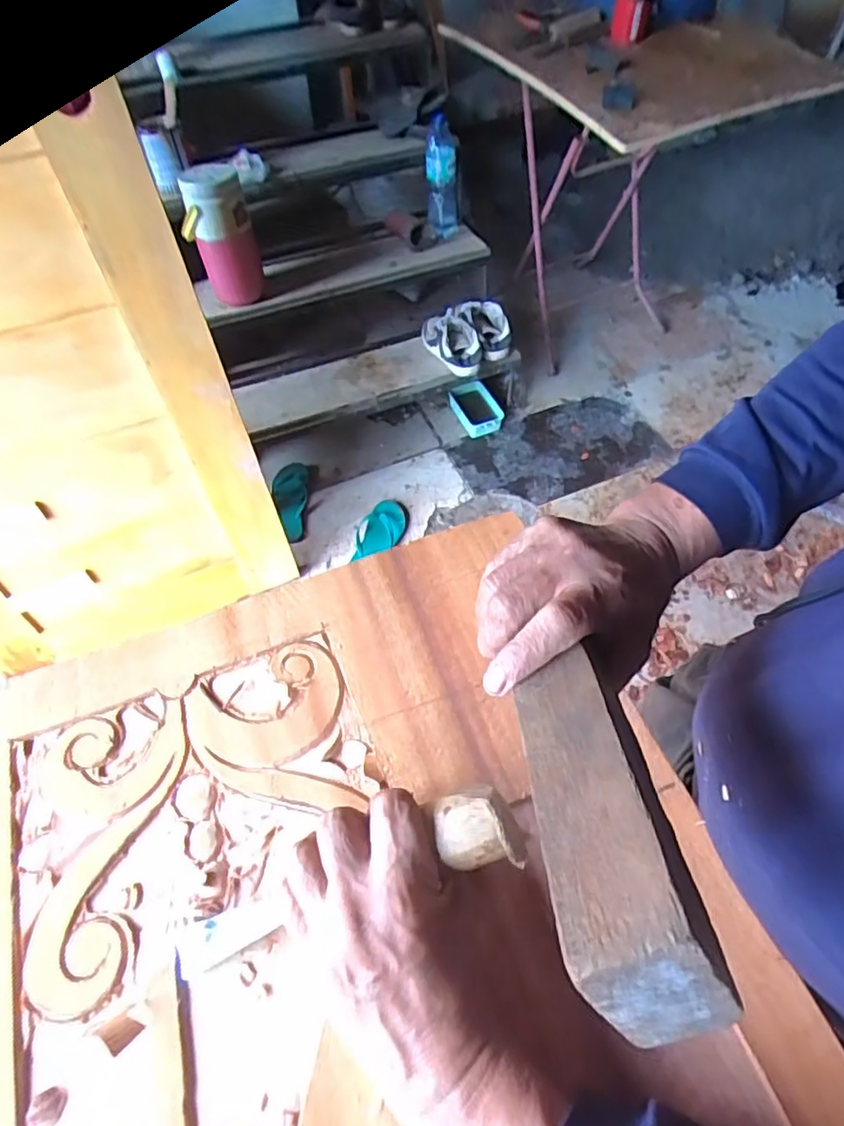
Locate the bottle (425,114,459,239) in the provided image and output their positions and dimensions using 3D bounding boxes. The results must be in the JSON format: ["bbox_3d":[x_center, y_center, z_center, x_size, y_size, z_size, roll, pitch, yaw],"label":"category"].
[{"bbox_3d":[0.054,-0.981,1.544,0.087,0.250,0.100,0,57,2],"label":"bottle"}]

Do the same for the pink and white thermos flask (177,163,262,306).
[{"bbox_3d":[-0.440,-0.720,1.335,0.140,0.256,0.129,-17,58,-9],"label":"pink and white thermos flask"}]

